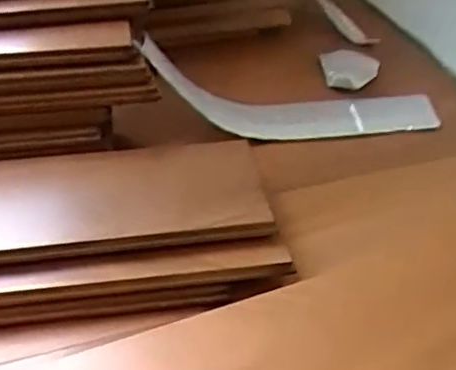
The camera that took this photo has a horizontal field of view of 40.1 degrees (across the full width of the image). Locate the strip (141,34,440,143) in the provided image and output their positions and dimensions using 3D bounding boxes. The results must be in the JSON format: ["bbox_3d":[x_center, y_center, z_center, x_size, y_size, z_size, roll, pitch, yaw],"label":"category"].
[{"bbox_3d":[0.074,-0.122,0.742,0.337,0.113,0.085,-3,41,-3],"label":"strip"}]

